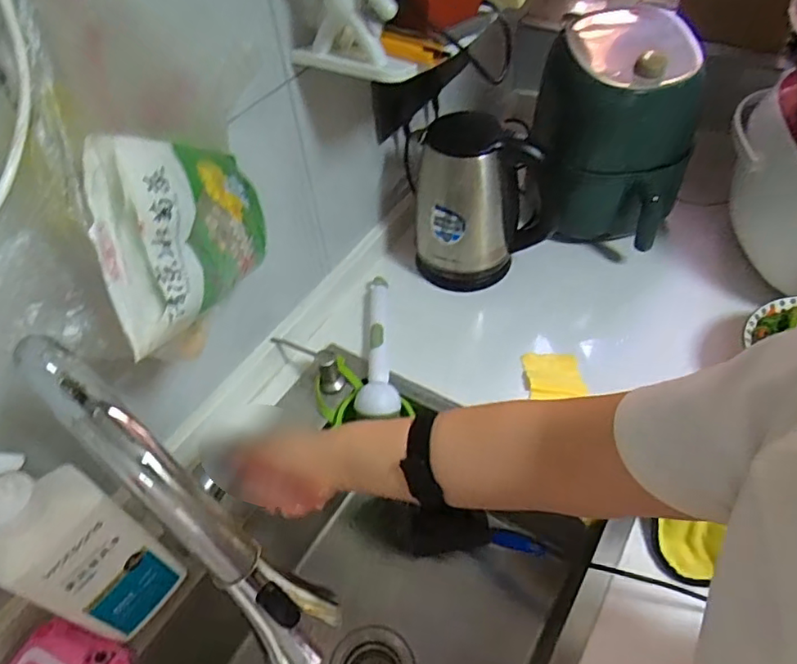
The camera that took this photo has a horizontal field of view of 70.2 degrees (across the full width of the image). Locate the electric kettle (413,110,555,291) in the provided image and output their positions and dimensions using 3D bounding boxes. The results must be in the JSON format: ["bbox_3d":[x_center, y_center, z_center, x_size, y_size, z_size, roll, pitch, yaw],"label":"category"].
[{"bbox_3d":[0.124,-0.188,0.833,0.183,0.218,0.137,6,53,11],"label":"electric kettle"}]

